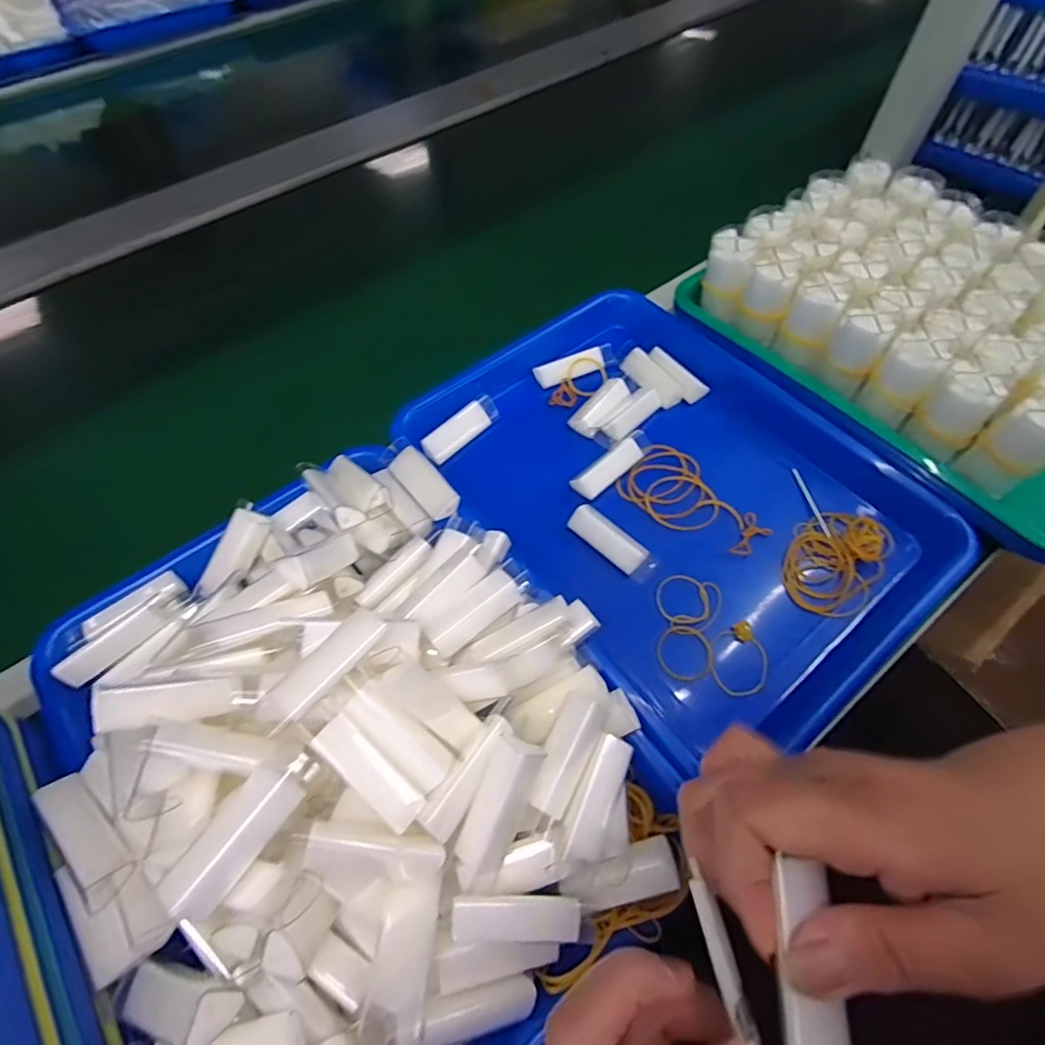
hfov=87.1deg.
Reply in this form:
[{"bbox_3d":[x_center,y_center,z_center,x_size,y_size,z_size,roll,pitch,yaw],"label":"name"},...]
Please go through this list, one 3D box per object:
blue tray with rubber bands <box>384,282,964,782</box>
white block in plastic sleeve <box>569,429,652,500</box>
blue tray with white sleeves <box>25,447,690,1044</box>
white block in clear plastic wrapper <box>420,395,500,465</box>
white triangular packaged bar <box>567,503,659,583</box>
[{"bbox_3d":[0.097,-0.026,0.390,0.245,0.038,0.333,-34,64,-17],"label":"blue tray with rubber bands"},{"bbox_3d":[0.066,-0.042,0.398,0.066,0.015,0.020,-38,65,-19],"label":"white block in plastic sleeve"},{"bbox_3d":[-0.091,0.101,0.277,0.254,0.083,0.319,-37,65,-19],"label":"blue tray with white sleeves"},{"bbox_3d":[-0.046,-0.071,0.417,0.020,0.016,0.066,40,68,22],"label":"white block in clear plastic wrapper"},{"bbox_3d":[0.061,0.012,0.369,0.063,0.011,0.022,38,67,21],"label":"white triangular packaged bar"}]

